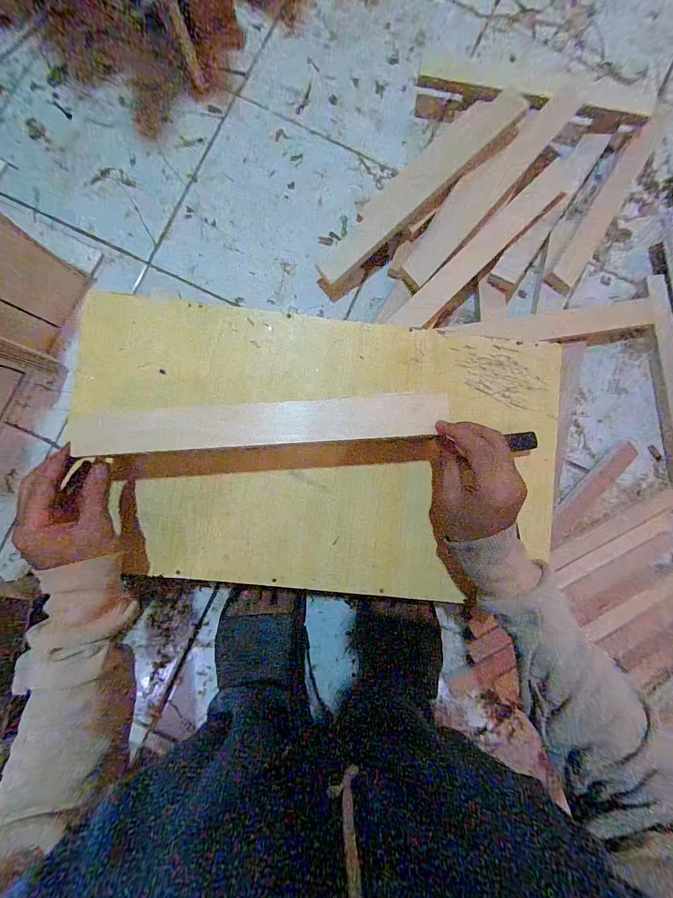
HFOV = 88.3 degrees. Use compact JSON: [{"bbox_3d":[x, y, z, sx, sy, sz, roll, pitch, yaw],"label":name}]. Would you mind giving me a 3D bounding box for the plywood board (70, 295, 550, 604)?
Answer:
[{"bbox_3d":[-0.019,0.001,0.378,0.516,0.019,0.298,6,86,-1],"label":"plywood board"}]

